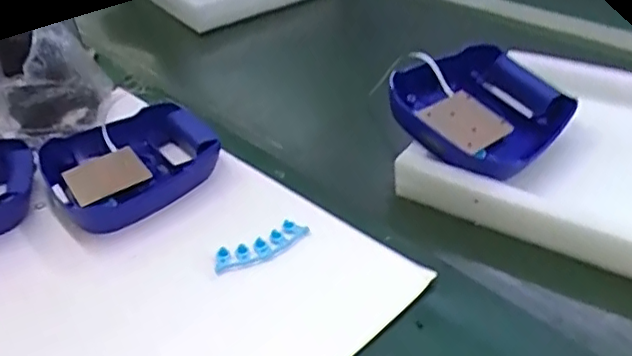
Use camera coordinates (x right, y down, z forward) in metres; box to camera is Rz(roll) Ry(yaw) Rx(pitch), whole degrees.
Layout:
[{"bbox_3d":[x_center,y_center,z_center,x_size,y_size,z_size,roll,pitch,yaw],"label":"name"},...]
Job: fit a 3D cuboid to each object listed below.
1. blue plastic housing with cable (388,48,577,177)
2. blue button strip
[{"bbox_3d":[0.180,-0.071,0.684,0.175,0.039,0.171,-19,54,-22],"label":"blue plastic housing with cable"},{"bbox_3d":[-0.052,0.067,0.609,0.096,0.021,0.024,-21,39,-18],"label":"blue button strip"}]

